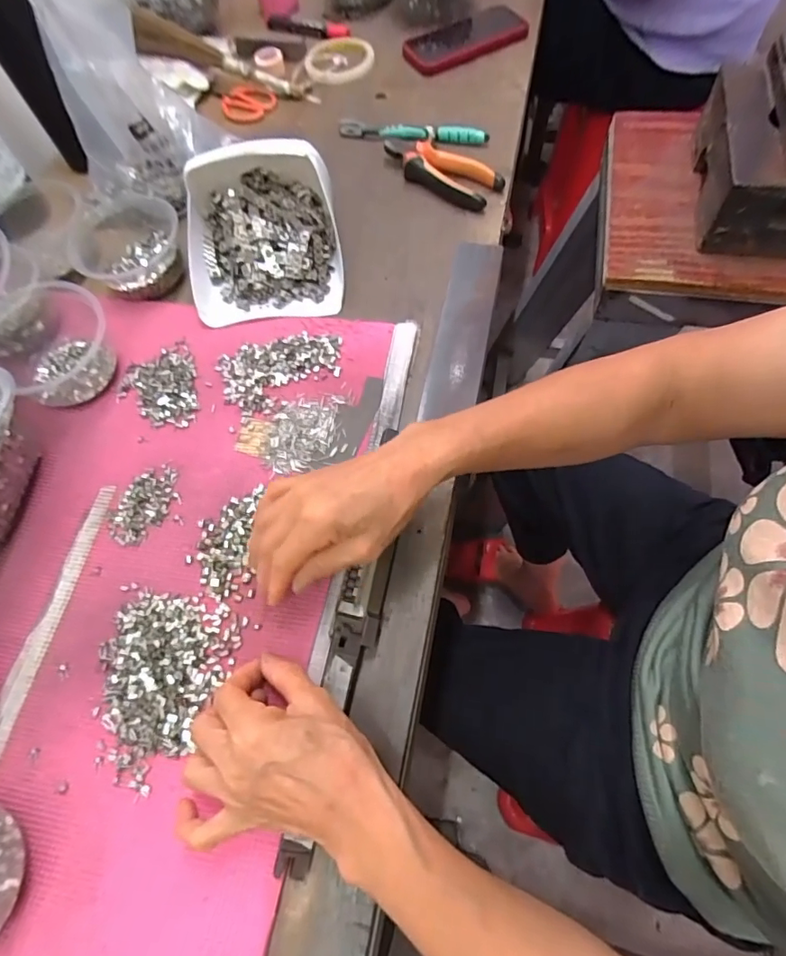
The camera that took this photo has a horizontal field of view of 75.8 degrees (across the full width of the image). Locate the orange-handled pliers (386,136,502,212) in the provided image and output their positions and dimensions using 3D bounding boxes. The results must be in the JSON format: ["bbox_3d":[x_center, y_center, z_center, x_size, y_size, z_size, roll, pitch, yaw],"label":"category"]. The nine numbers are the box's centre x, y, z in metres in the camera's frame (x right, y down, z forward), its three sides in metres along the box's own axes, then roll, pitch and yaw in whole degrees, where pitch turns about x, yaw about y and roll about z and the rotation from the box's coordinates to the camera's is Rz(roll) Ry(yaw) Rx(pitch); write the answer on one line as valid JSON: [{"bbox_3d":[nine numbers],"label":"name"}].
[{"bbox_3d":[0.052,-0.361,0.585,0.155,0.024,0.055,36,73,21],"label":"orange-handled pliers"}]

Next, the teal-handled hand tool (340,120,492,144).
[{"bbox_3d":[0.022,-0.421,0.613,0.185,0.013,0.020,10,66,8],"label":"teal-handled hand tool"}]

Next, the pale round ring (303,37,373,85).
[{"bbox_3d":[-0.077,-0.593,0.721,0.099,0.015,0.112,-2,64,6],"label":"pale round ring"}]

